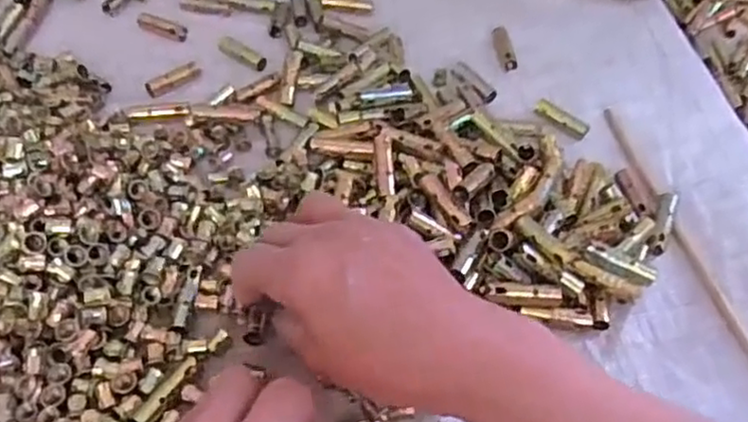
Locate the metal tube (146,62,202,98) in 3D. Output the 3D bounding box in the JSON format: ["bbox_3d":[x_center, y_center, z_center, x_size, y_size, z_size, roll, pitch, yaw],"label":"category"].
[{"bbox_3d":[-0.142,-0.093,0.488,0.040,0.010,0.012,-32,61,-26],"label":"metal tube"}]

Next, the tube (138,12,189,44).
[{"bbox_3d":[-0.163,-0.142,0.527,0.041,0.008,0.011,20,53,11],"label":"tube"}]

